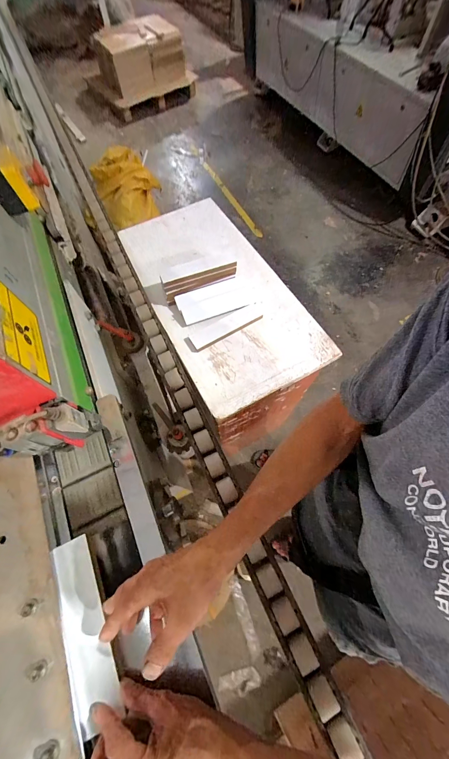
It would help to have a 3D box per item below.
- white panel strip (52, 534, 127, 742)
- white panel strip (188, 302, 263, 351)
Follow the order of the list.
[{"bbox_3d":[-0.168,0.293,0.336,0.045,0.009,0.184,-22,67,-8],"label":"white panel strip"},{"bbox_3d":[0.007,-0.135,0.706,0.194,0.012,0.050,-30,68,-12],"label":"white panel strip"}]

